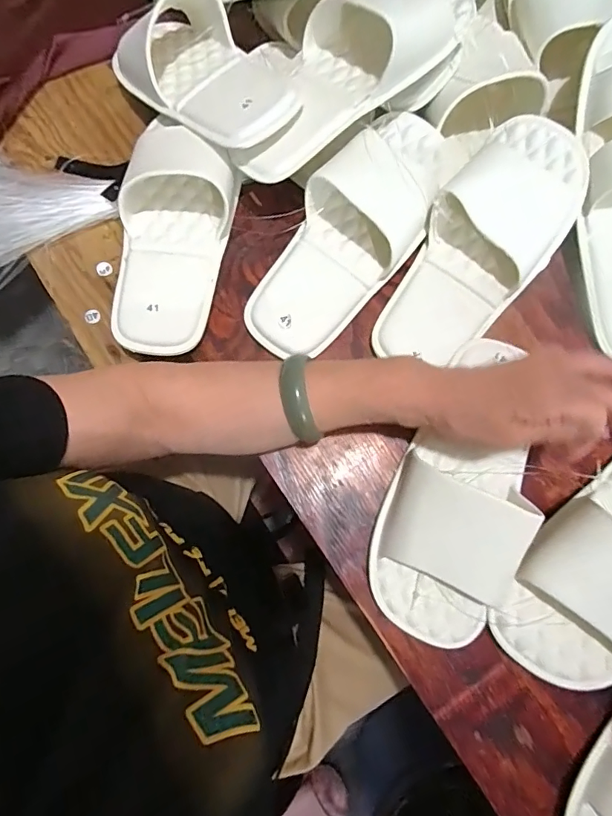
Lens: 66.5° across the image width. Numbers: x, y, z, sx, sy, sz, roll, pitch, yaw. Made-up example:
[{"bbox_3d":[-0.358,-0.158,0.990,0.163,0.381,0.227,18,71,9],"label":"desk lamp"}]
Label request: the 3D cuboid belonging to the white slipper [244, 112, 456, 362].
[{"bbox_3d":[0.039,-0.145,0.390,0.088,0.043,0.230,36,91,7],"label":"white slipper"}]

